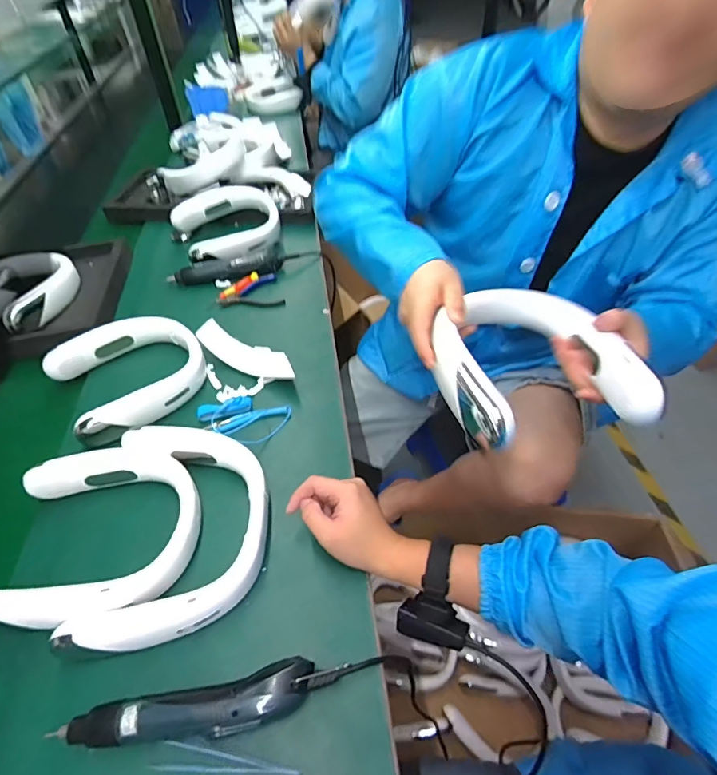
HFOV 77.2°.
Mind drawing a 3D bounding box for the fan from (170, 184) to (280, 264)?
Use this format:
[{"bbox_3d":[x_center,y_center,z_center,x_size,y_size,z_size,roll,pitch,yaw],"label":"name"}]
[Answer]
[{"bbox_3d":[-0.265,-0.335,0.927,0.199,0.072,0.203,-22,51,-18],"label":"fan"}]

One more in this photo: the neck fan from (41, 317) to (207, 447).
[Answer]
[{"bbox_3d":[-0.334,-0.021,0.671,0.201,0.049,0.205,-31,54,-24],"label":"neck fan"}]

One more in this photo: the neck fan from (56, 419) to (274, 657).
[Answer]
[{"bbox_3d":[-0.192,0.159,0.506,0.180,0.056,0.246,-3,47,-1],"label":"neck fan"}]

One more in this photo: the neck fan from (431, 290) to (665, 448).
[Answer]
[{"bbox_3d":[0.165,-0.033,0.464,0.173,0.053,0.212,-10,48,-8],"label":"neck fan"}]

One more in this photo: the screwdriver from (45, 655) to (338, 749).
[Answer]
[{"bbox_3d":[-0.139,0.286,0.396,0.239,0.037,0.049,-11,48,-9],"label":"screwdriver"}]

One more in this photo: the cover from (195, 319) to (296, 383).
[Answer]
[{"bbox_3d":[-0.174,-0.054,0.705,0.168,0.047,0.049,19,51,18],"label":"cover"}]

